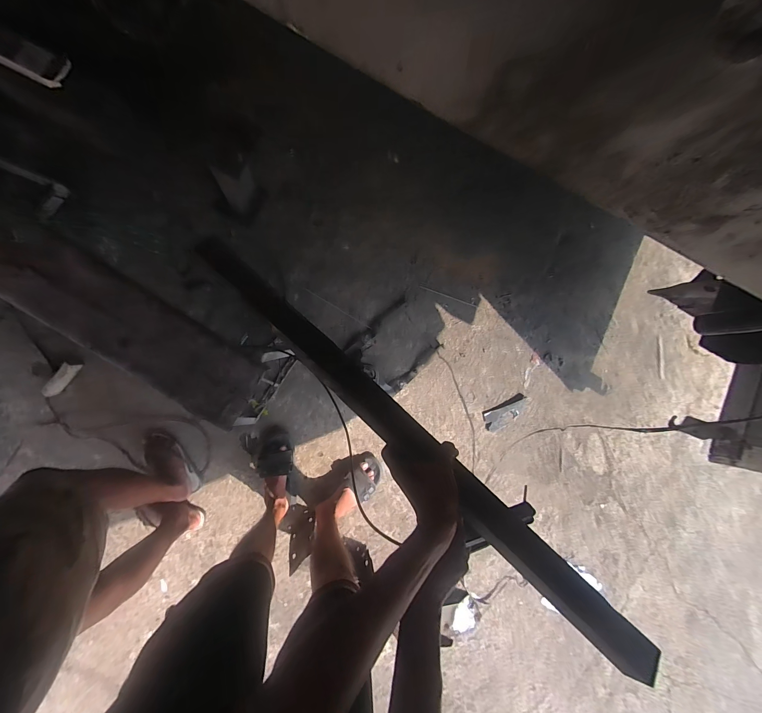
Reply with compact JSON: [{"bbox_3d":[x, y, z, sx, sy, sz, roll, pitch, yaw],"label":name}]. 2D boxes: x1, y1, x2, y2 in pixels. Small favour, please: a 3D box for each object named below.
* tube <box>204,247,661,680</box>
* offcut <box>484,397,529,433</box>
[{"bbox_3d":[0.016,0.091,0.445,0.781,0.039,0.058,43,88,9],"label":"tube"},{"bbox_3d":[0.495,0.230,1.274,0.195,0.012,0.075,-22,90,-9],"label":"offcut"}]

